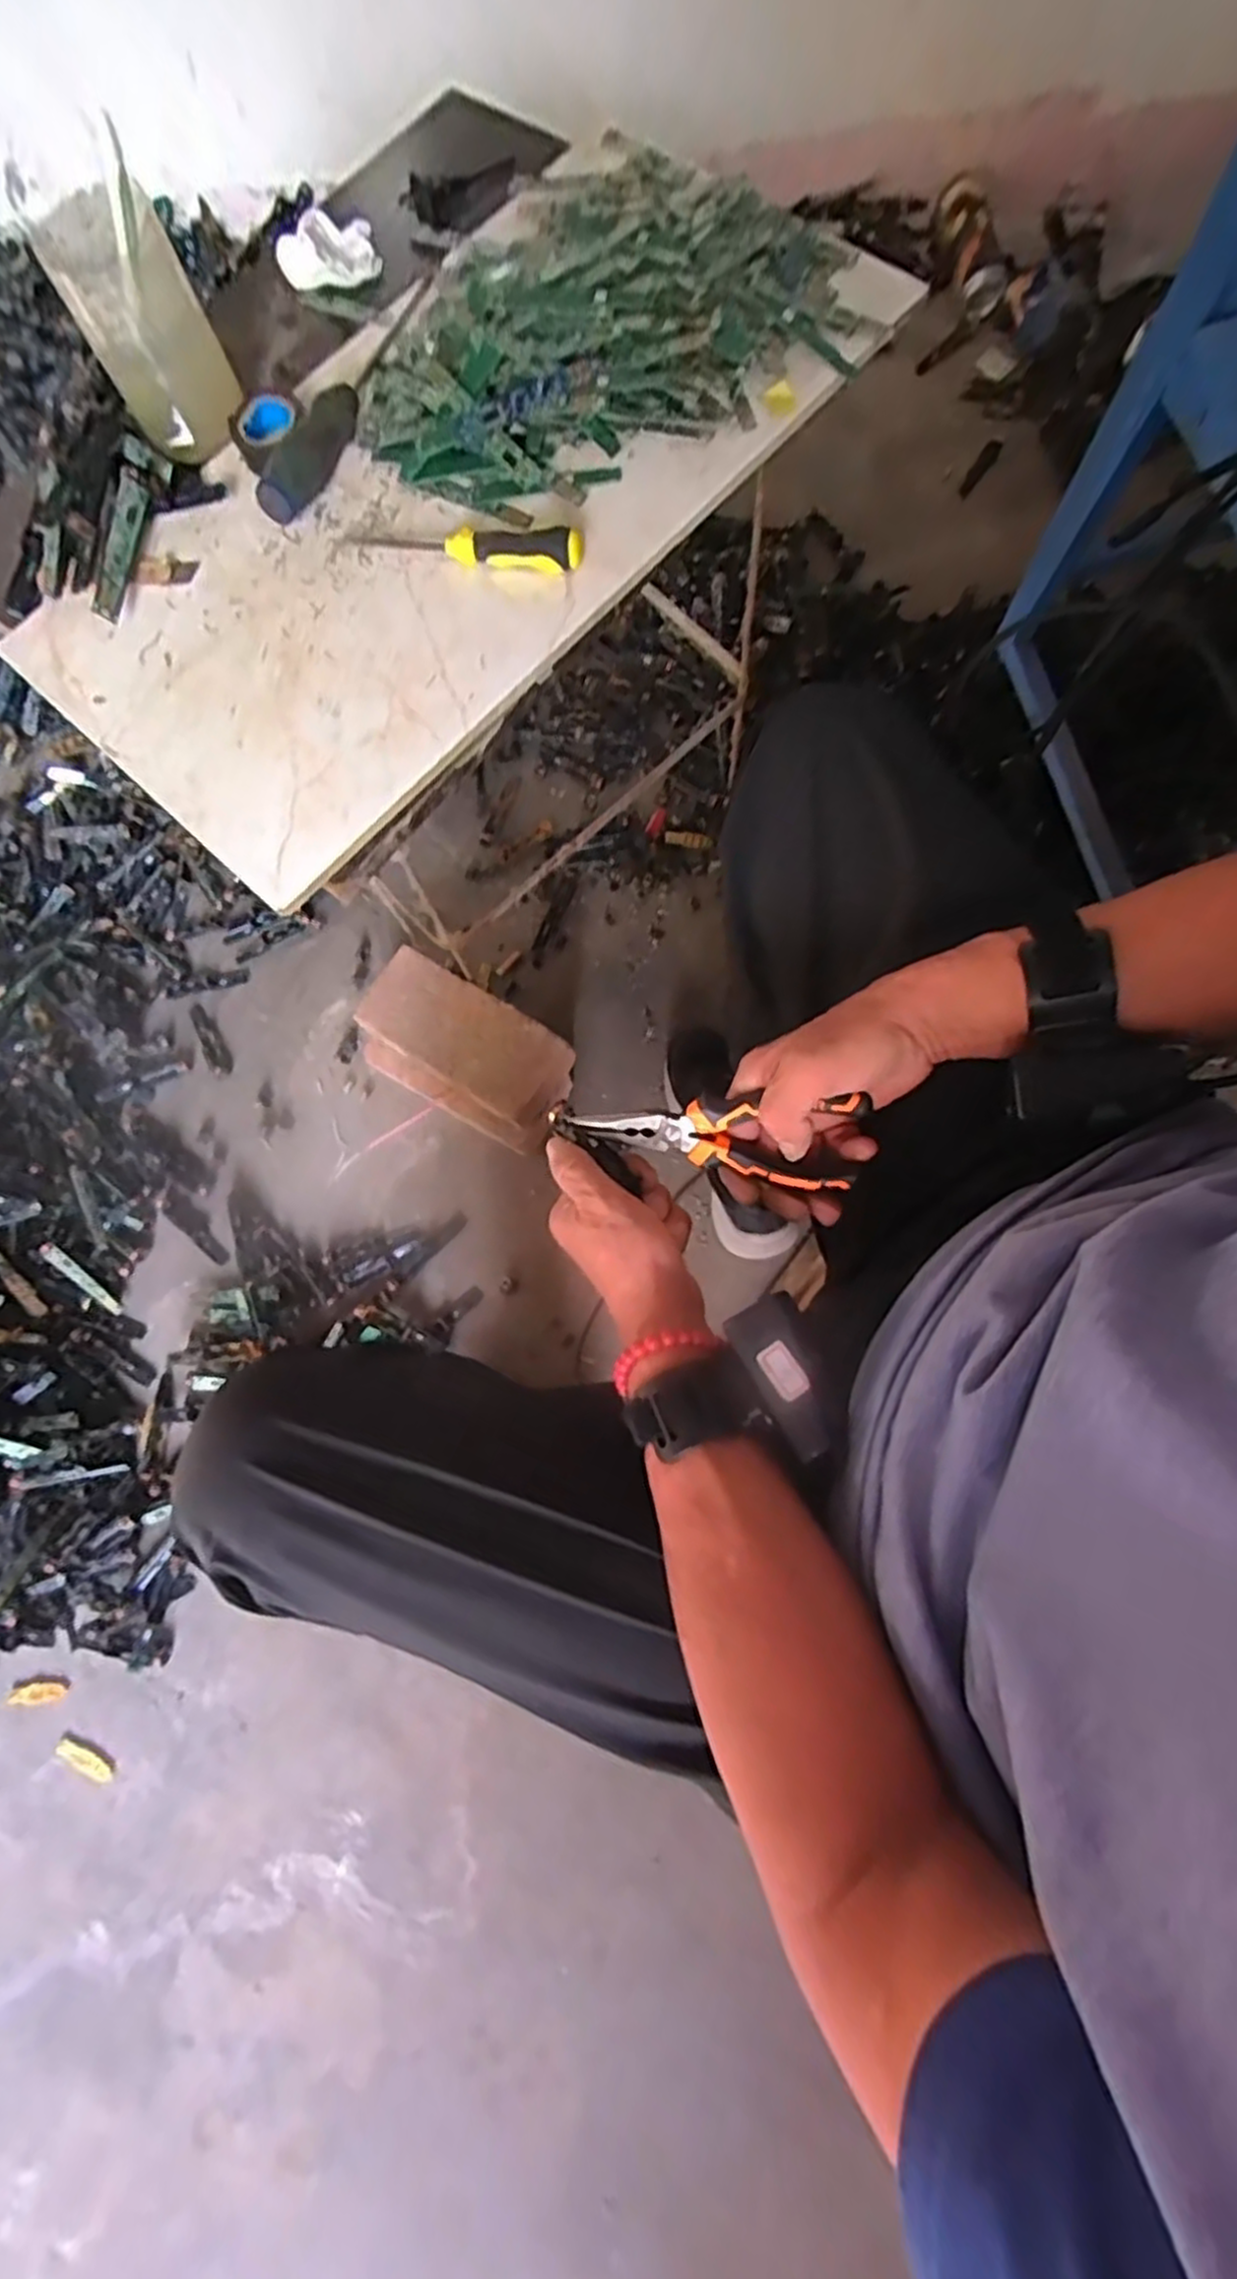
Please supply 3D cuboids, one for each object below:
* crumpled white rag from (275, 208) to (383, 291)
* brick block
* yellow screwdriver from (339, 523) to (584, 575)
[{"bbox_3d":[-0.219,-0.666,0.573,0.073,0.021,0.055,-20,75,0],"label":"crumpled white rag"},{"bbox_3d":[-0.171,-0.098,0.866,0.240,0.078,0.129,29,80,11],"label":"brick block"},{"bbox_3d":[-0.101,-0.393,0.501,0.160,0.023,0.029,10,77,8],"label":"yellow screwdriver"}]

